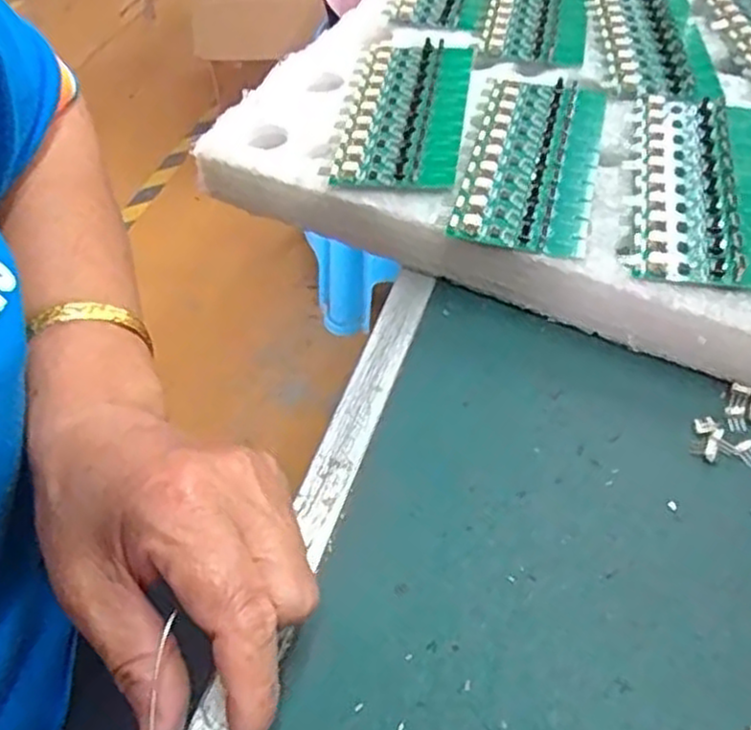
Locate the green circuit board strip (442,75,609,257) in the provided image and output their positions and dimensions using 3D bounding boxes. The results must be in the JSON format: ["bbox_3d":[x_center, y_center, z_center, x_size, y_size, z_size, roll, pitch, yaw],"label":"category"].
[{"bbox_3d":[0.079,-0.107,0.376,0.061,0.008,0.138,11,56,11],"label":"green circuit board strip"}]

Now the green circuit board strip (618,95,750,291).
[{"bbox_3d":[0.156,-0.089,0.358,0.058,0.011,0.138,10,55,11],"label":"green circuit board strip"}]

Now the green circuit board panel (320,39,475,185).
[{"bbox_3d":[0.016,-0.142,0.404,0.065,0.011,0.135,6,55,8],"label":"green circuit board panel"}]

